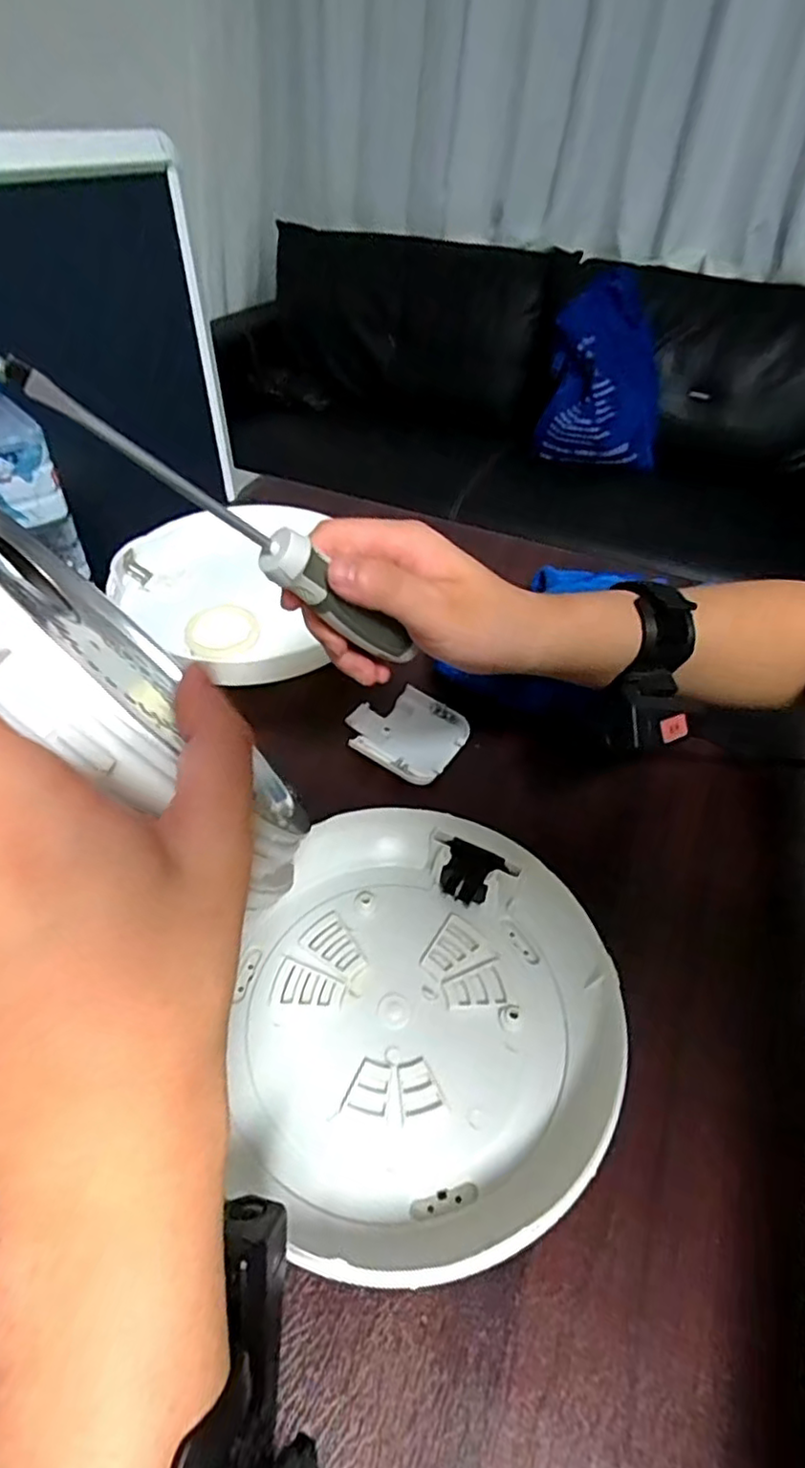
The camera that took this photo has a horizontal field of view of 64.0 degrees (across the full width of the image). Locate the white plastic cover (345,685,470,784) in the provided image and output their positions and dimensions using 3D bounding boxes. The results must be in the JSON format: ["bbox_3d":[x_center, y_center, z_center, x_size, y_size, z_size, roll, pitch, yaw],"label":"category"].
[{"bbox_3d":[0.001,-0.002,0.453,0.082,0.018,0.073,26,49,22],"label":"white plastic cover"}]

